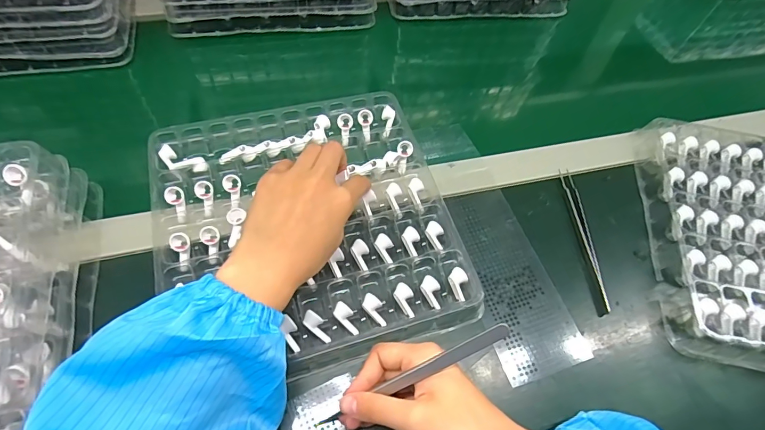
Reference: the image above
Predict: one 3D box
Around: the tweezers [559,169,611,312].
[{"bbox_3d":[0.198,0.018,0.406,0.011,0.007,0.151,1,59,-5],"label":"tweezers"}]

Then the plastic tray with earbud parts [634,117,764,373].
[{"bbox_3d":[0.399,0.024,0.402,0.255,0.029,0.256,11,59,1],"label":"plastic tray with earbud parts"}]

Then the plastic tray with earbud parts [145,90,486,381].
[{"bbox_3d":[-0.068,0.004,0.376,0.249,0.033,0.252,-15,61,-12],"label":"plastic tray with earbud parts"}]

